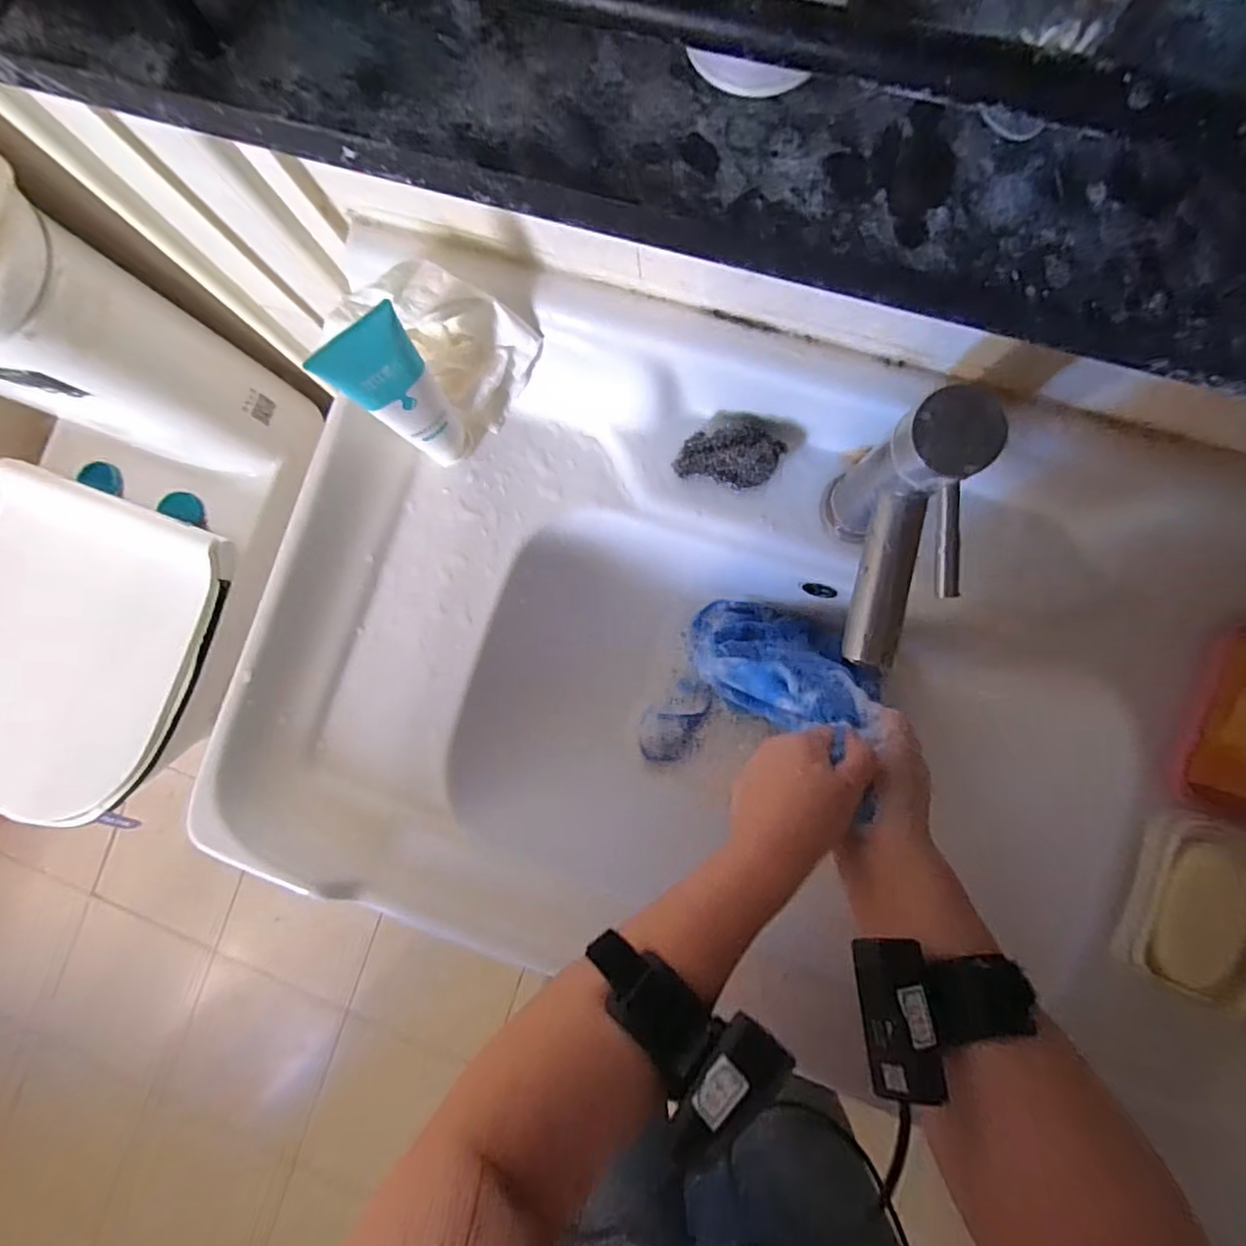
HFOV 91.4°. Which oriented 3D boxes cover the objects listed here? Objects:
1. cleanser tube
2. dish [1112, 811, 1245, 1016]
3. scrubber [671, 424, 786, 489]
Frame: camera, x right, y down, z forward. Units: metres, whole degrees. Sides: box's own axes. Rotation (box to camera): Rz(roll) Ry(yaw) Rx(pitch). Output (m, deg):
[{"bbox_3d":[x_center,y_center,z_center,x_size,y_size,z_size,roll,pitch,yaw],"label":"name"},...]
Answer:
[{"bbox_3d":[-0.141,-0.150,0.417,0.030,0.159,0.054,41,90,7],"label":"cleanser tube"},{"bbox_3d":[0.395,0.191,0.410,0.081,0.025,0.116,14,87,6],"label":"dish"},{"bbox_3d":[0.080,-0.128,0.452,0.075,0.034,0.045,8,87,6],"label":"scrubber"}]

